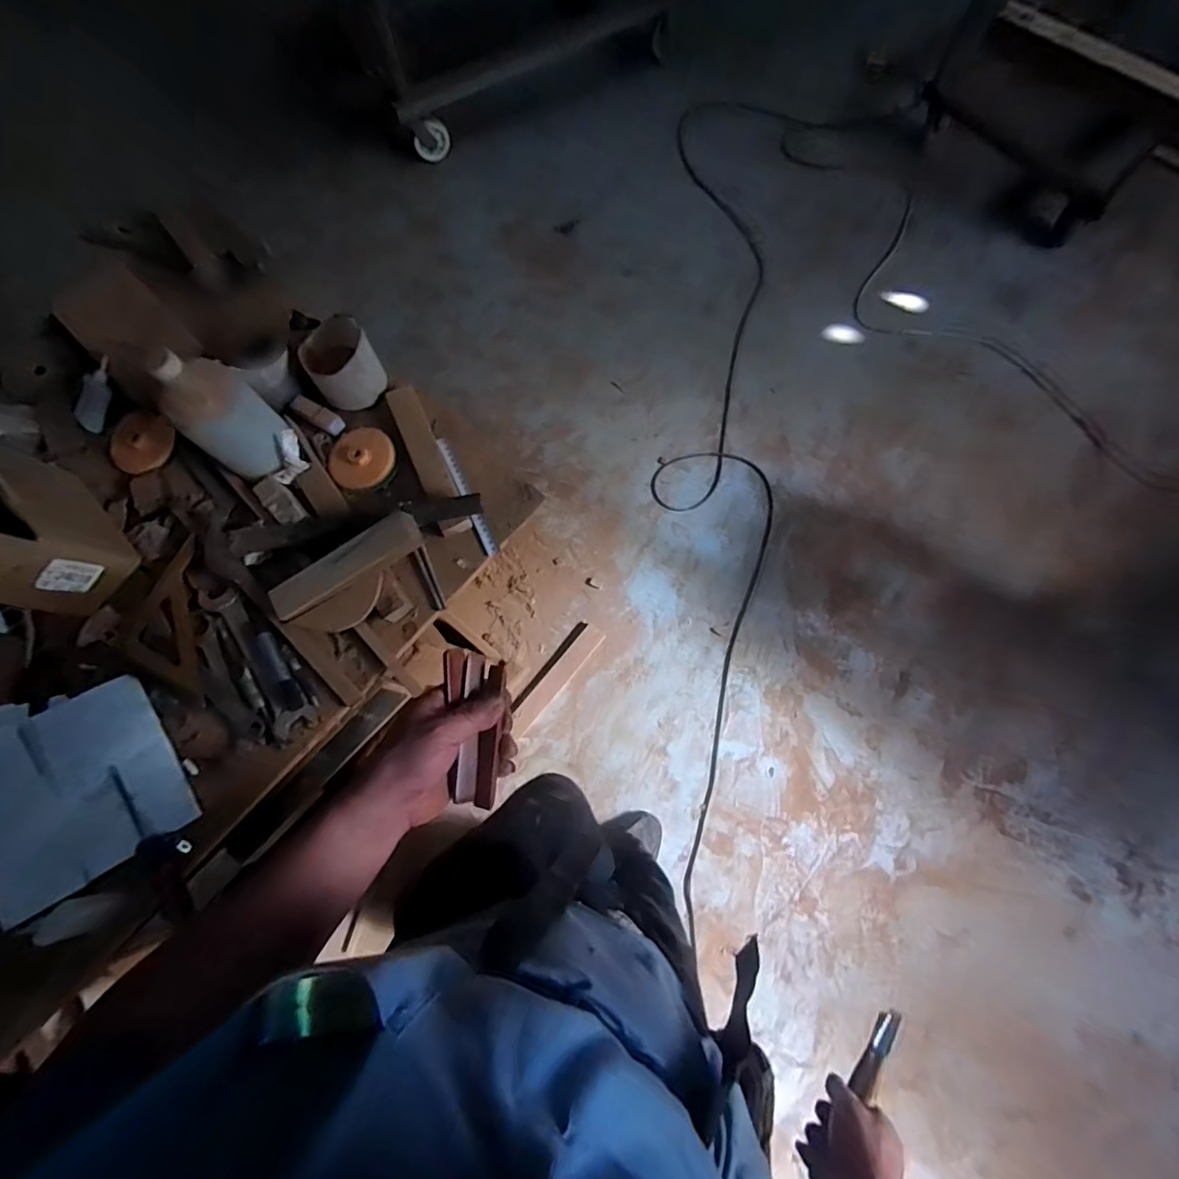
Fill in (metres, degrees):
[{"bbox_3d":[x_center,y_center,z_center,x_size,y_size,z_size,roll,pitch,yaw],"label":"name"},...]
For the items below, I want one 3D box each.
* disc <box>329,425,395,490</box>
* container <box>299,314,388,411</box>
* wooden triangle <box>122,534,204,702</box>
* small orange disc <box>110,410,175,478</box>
[{"bbox_3d":[-0.318,-0.185,0.765,0.090,0.008,0.099,-1,74,2],"label":"disc"},{"bbox_3d":[-0.339,-0.310,0.753,0.090,0.096,0.098,-1,74,2],"label":"container"},{"bbox_3d":[-0.549,0.043,0.704,0.086,0.015,0.204,-11,81,-4],"label":"wooden triangle"},{"bbox_3d":[-0.628,-0.207,0.765,0.101,0.017,0.086,26,86,17],"label":"small orange disc"}]

